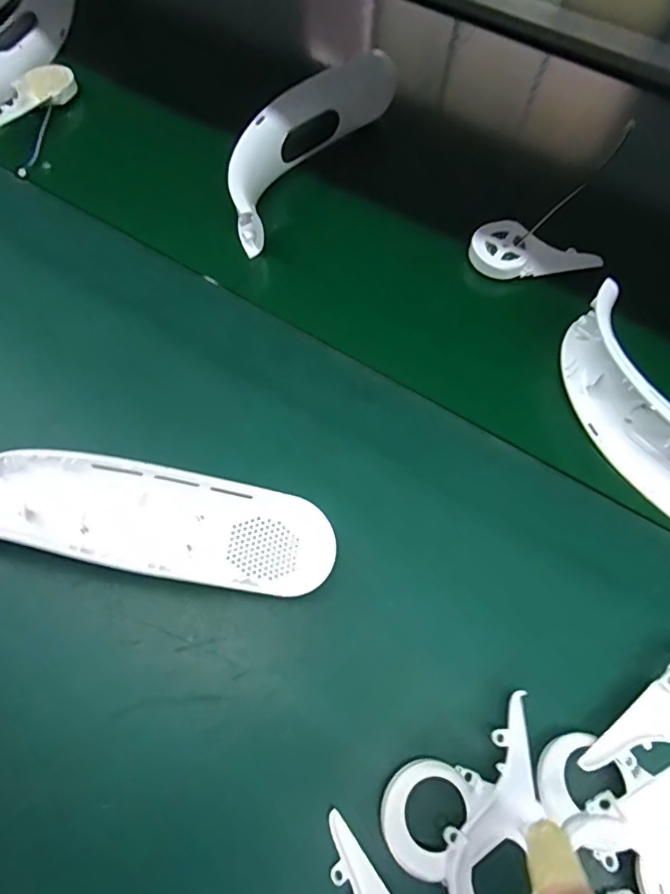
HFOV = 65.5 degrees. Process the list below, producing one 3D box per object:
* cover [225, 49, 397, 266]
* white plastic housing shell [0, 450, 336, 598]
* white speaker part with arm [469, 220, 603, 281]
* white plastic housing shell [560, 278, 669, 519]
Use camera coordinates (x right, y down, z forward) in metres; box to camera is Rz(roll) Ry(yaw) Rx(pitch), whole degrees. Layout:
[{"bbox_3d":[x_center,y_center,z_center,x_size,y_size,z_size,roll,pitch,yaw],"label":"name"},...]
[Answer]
[{"bbox_3d":[-0.023,-0.232,0.391,0.042,0.050,0.183,32,69,13],"label":"cover"},{"bbox_3d":[-0.098,0.038,0.268,0.189,0.049,0.055,7,66,2],"label":"white plastic housing shell"},{"bbox_3d":[0.146,-0.144,0.378,0.093,0.016,0.040,-6,66,-3],"label":"white speaker part with arm"},{"bbox_3d":[0.196,-0.005,0.296,0.048,0.040,0.194,-24,68,-11],"label":"white plastic housing shell"}]

